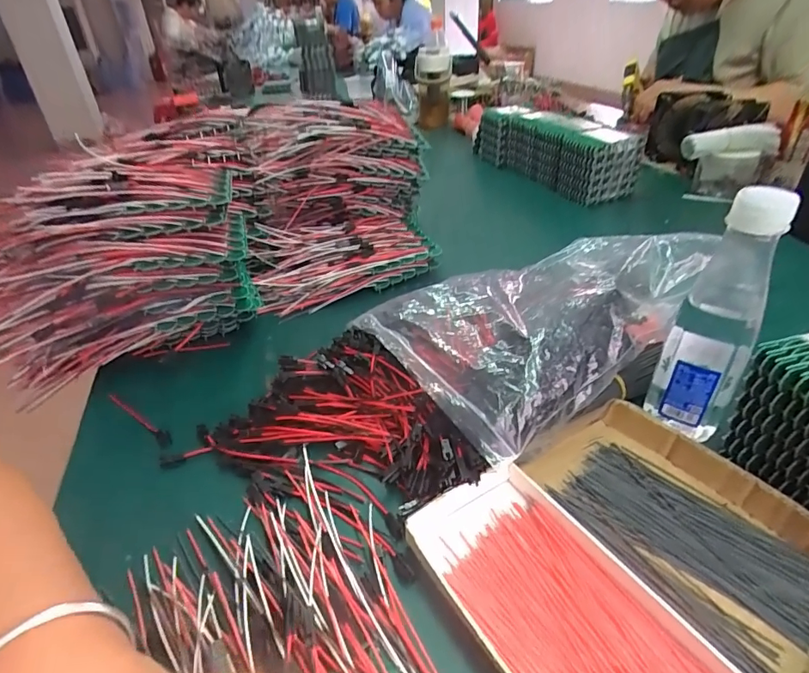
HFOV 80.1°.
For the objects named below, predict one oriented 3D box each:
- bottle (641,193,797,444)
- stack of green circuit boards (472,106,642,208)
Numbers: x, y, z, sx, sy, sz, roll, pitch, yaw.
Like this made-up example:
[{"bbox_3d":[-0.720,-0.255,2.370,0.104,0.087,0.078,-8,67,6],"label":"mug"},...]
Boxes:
[{"bbox_3d":[0.220,-0.009,0.340,0.055,0.181,0.055,18,42,28],"label":"bottle"},{"bbox_3d":[0.271,-0.359,0.908,0.118,0.101,0.363,-16,40,-16],"label":"stack of green circuit boards"}]

